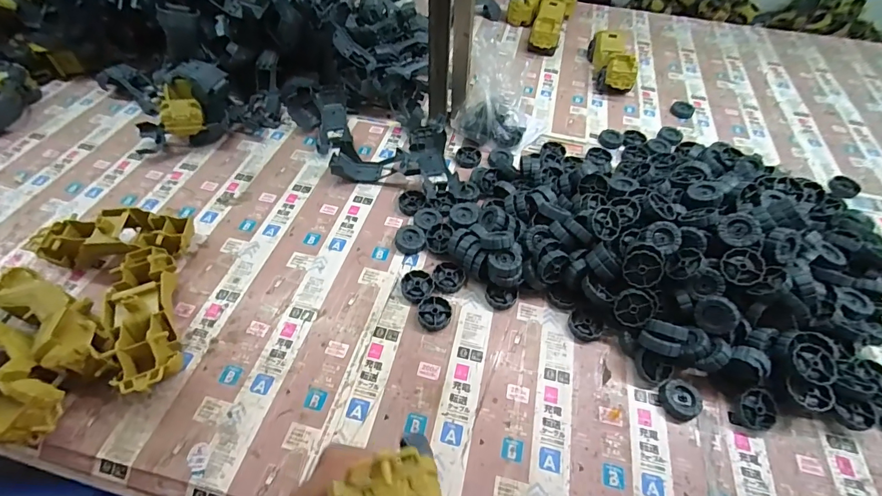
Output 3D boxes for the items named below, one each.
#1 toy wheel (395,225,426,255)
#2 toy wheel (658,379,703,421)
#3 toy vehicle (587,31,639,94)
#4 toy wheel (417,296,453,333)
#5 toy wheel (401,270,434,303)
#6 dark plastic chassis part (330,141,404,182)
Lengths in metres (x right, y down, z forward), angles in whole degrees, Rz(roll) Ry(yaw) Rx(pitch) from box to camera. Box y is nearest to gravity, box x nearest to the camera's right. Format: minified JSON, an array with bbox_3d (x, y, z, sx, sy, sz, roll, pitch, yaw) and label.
[{"bbox_3d":[-0.038,-0.010,0.529,0.037,0.014,0.037,10,53,5],"label":"toy wheel"},{"bbox_3d":[0.247,0.155,0.423,0.040,0.013,0.038,1,51,-1],"label":"toy wheel"},{"bbox_3d":[0.325,-0.351,0.785,0.058,0.062,0.156,3,52,0],"label":"toy vehicle"},{"bbox_3d":[-0.007,0.075,0.470,0.038,0.014,0.040,1,51,-1],"label":"toy wheel"},{"bbox_3d":[-0.028,0.045,0.492,0.037,0.008,0.040,1,52,-1],"label":"toy wheel"},{"bbox_3d":[-0.109,-0.124,0.610,0.101,0.031,0.064,4,52,1],"label":"dark plastic chassis part"}]

